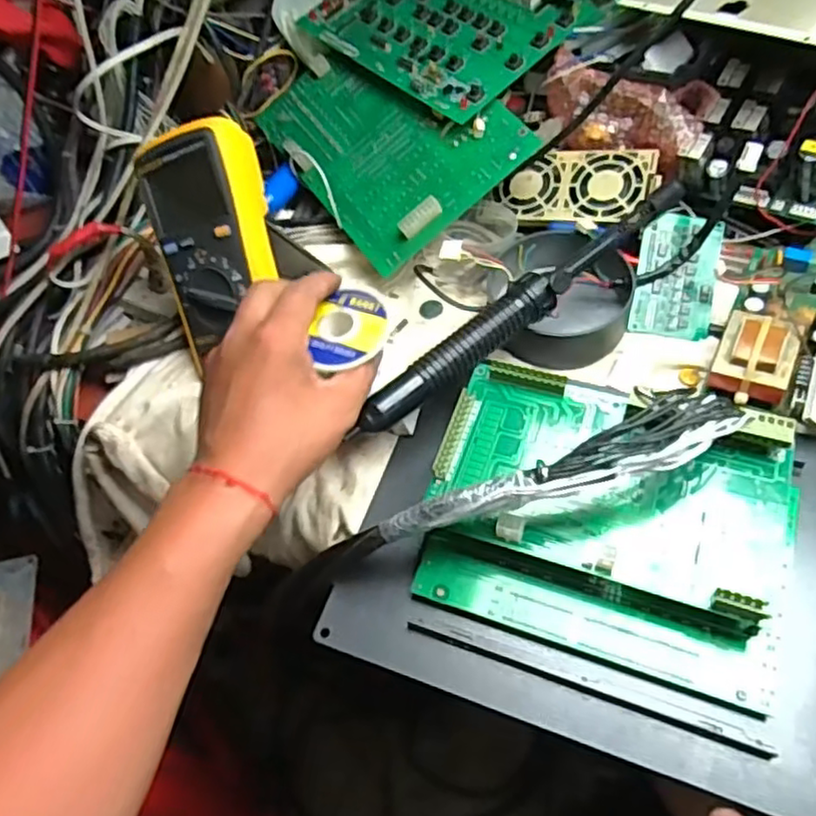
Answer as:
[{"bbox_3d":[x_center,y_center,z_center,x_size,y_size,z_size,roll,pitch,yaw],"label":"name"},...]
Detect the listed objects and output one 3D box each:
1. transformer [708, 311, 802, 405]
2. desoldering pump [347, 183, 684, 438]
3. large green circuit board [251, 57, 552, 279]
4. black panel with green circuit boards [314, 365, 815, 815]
[{"bbox_3d":[0.240,-0.035,0.472,0.050,0.032,0.062,19,59,18],"label":"transformer"},{"bbox_3d":[0.085,-0.071,0.478,0.294,0.037,0.026,-34,59,-18],"label":"desoldering pump"},{"bbox_3d":[-0.016,-0.229,0.570,0.159,0.016,0.207,-38,67,5],"label":"large green circuit board"},{"bbox_3d":[0.124,0.070,0.396,0.307,0.094,0.219,15,58,16],"label":"black panel with green circuit boards"}]

